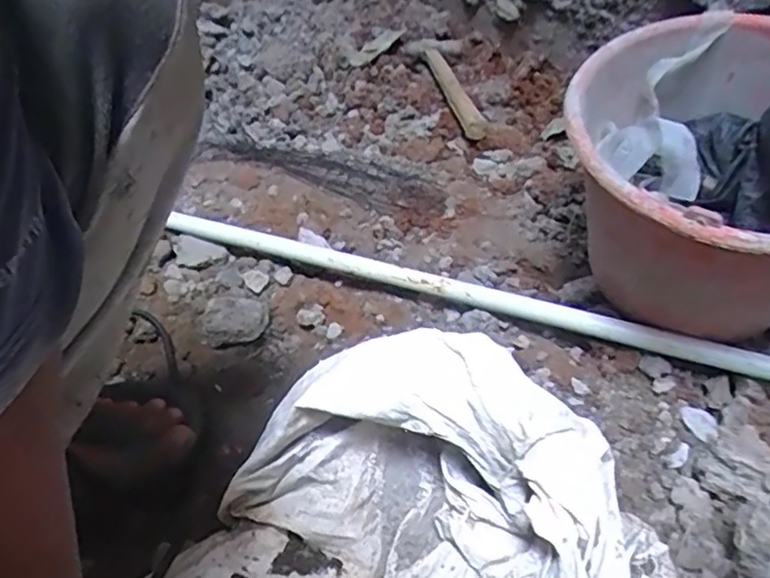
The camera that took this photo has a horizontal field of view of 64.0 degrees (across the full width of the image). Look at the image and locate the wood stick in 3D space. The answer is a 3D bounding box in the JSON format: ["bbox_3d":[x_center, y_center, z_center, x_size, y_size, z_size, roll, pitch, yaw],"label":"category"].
[{"bbox_3d":[0.098,-0.300,0.910,0.034,0.022,0.268,-12,47,-6],"label":"wood stick"}]

